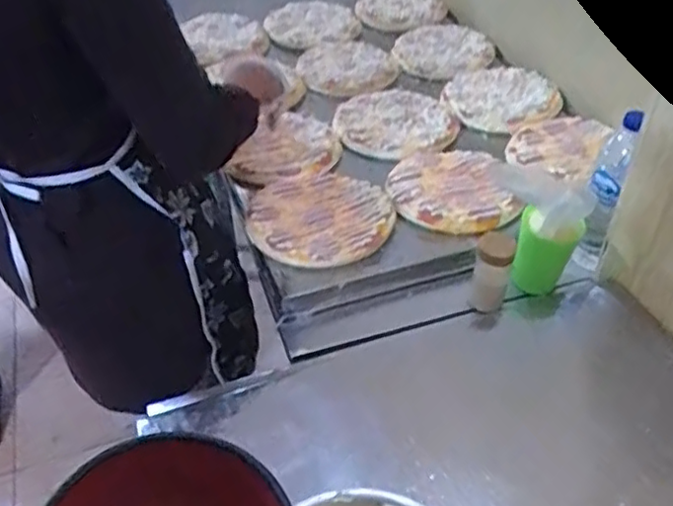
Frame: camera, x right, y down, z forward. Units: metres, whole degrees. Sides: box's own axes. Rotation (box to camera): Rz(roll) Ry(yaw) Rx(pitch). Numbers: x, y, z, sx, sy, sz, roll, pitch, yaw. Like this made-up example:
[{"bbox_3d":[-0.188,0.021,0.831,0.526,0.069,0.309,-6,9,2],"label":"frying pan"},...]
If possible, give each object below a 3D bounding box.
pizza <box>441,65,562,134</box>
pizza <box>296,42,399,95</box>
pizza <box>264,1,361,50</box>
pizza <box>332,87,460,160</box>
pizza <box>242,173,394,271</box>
[{"bbox_3d":[0.293,-0.286,1.210,0.200,0.023,0.220,-1,42,1],"label":"pizza"},{"bbox_3d":[0.024,-0.369,1.315,0.183,0.023,0.214,8,43,11],"label":"pizza"},{"bbox_3d":[-0.051,-0.505,1.457,0.204,0.015,0.213,-13,43,-11],"label":"pizza"},{"bbox_3d":[0.103,-0.230,1.153,0.209,0.006,0.234,-13,43,-11],"label":"pizza"},{"bbox_3d":[-0.023,-0.052,0.939,0.197,0.022,0.201,-5,42,-3],"label":"pizza"}]

